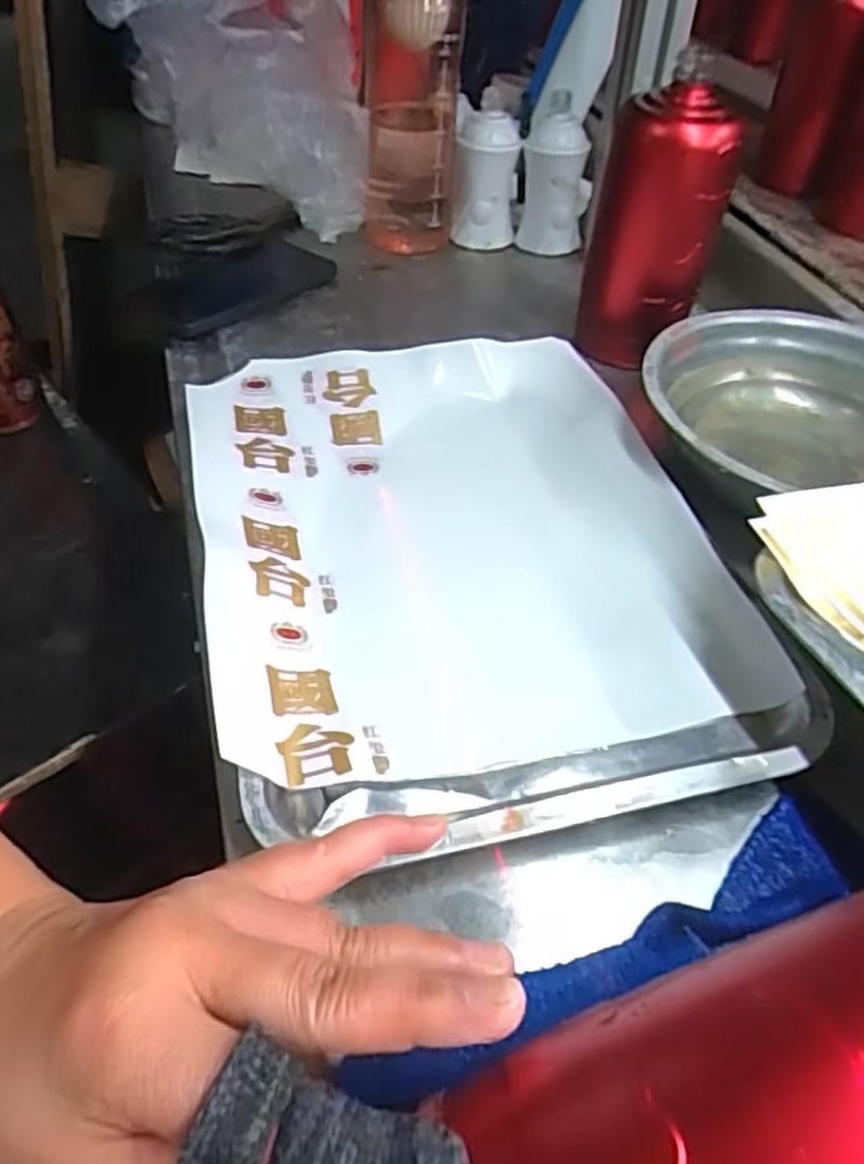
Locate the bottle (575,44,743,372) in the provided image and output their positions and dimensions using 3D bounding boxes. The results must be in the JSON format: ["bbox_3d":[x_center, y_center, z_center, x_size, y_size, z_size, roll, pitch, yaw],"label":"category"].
[{"bbox_3d":[0.145,-0.235,0.494,0.080,0.163,0.063,13,48,12],"label":"bottle"}]

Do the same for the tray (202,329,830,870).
[{"bbox_3d":[0.016,-0.026,0.402,0.259,0.034,0.333,-11,48,-10],"label":"tray"}]

